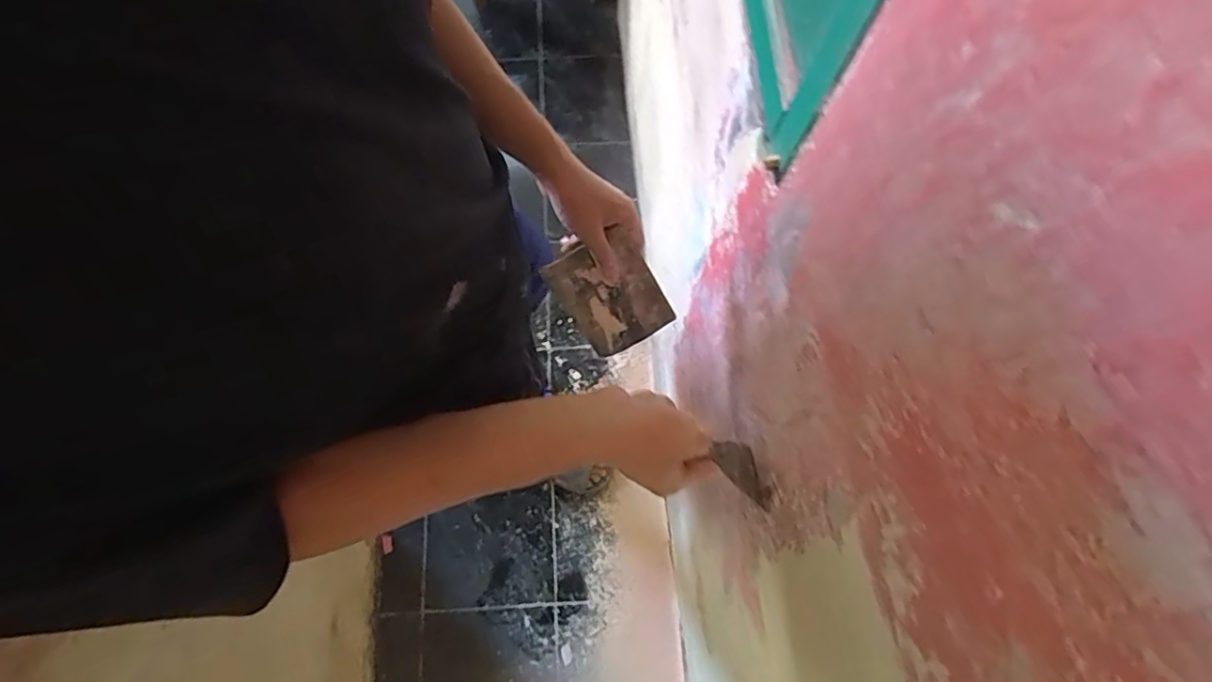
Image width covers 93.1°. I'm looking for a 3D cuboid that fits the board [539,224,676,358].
[{"bbox_3d":[0.005,-0.052,0.670,0.108,0.014,0.138,-29,117,11],"label":"board"}]

